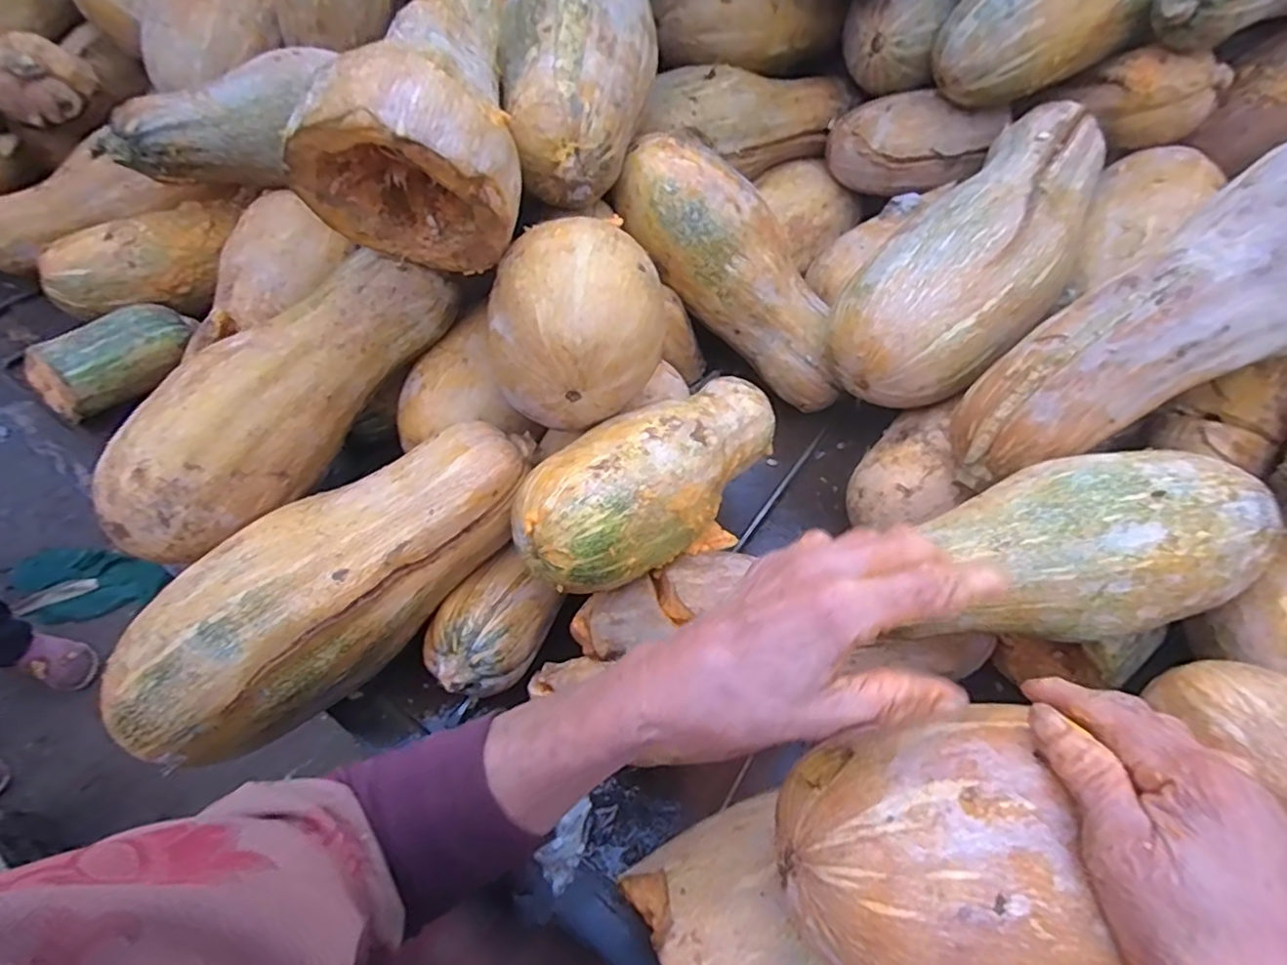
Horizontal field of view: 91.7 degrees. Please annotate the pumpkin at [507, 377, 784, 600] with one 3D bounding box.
[{"bbox_3d":[0.018,-0.007,0.473,0.097,0.084,0.247,40,51,21],"label":"pumpkin"}]

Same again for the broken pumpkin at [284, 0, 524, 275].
[{"bbox_3d":[-0.169,-0.266,0.469,0.146,0.137,0.226,-1,57,-3],"label":"broken pumpkin"}]

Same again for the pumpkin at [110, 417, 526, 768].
[{"bbox_3d":[-0.216,0.069,0.444,0.316,0.109,0.110,-35,65,-22],"label":"pumpkin"}]

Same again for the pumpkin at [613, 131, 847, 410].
[{"bbox_3d":[0.094,-0.202,0.618,0.299,0.088,0.092,47,60,-19],"label":"pumpkin"}]

